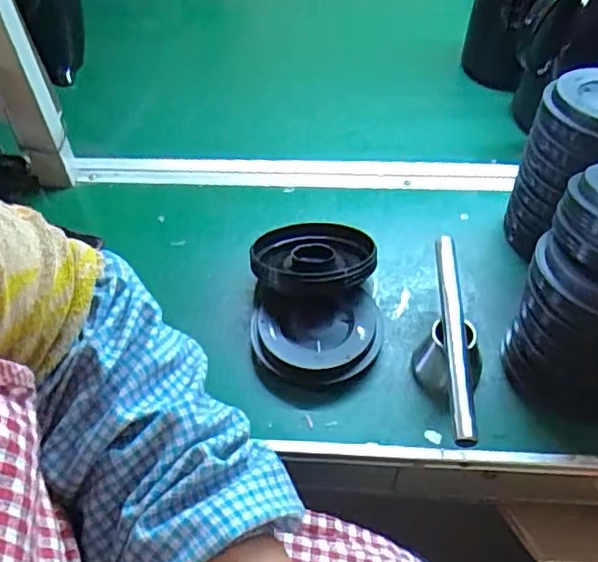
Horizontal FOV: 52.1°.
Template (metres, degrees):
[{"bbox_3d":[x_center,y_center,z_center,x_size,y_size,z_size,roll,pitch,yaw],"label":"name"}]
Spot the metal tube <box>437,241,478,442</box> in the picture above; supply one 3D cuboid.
[{"bbox_3d":[0.129,0.040,0.510,0.018,0.016,0.198,2,49,5],"label":"metal tube"}]

